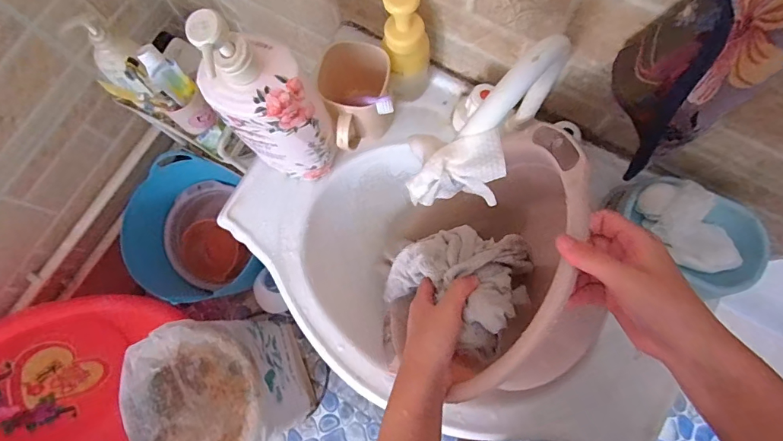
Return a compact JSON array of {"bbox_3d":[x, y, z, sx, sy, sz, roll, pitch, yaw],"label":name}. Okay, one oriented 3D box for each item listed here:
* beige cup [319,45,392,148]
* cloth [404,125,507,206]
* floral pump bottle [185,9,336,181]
[{"bbox_3d":[-0.038,-0.147,0.519,0.083,0.081,0.099,-20,76,-2],"label":"beige cup"},{"bbox_3d":[0.048,-0.036,0.326,0.072,0.036,0.041,-14,76,0],"label":"cloth"},{"bbox_3d":[-0.116,-0.109,0.438,0.089,0.259,0.075,-41,78,-7],"label":"floral pump bottle"}]

